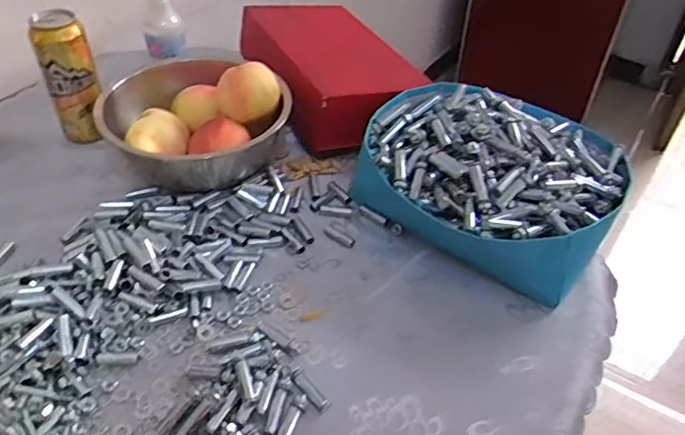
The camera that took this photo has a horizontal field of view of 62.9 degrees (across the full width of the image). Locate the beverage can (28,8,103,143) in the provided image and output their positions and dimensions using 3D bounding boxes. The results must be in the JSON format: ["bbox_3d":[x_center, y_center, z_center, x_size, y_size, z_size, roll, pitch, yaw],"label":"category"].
[{"bbox_3d":[-0.354,-0.181,0.734,0.064,0.163,0.056,-17,47,-20],"label":"beverage can"}]

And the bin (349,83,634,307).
[{"bbox_3d":[0.174,-0.053,0.672,0.293,0.116,0.259,30,49,26],"label":"bin"}]

